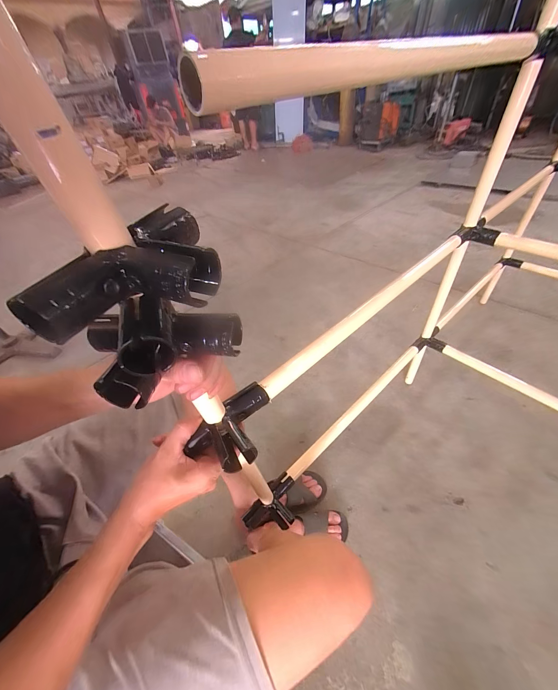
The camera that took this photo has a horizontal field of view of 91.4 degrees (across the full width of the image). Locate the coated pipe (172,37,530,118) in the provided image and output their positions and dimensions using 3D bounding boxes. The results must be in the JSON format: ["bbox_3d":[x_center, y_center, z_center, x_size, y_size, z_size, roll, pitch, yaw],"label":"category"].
[{"bbox_3d":[0.122,-0.261,0.249,0.458,0.028,0.026,-33,50,-24],"label":"coated pipe"}]

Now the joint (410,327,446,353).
[{"bbox_3d":[0.487,-0.008,0.858,0.131,0.032,0.071,-29,48,-19],"label":"joint"}]

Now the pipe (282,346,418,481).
[{"bbox_3d":[0.217,0.158,0.723,0.540,0.027,0.023,-36,51,-24],"label":"pipe"}]

